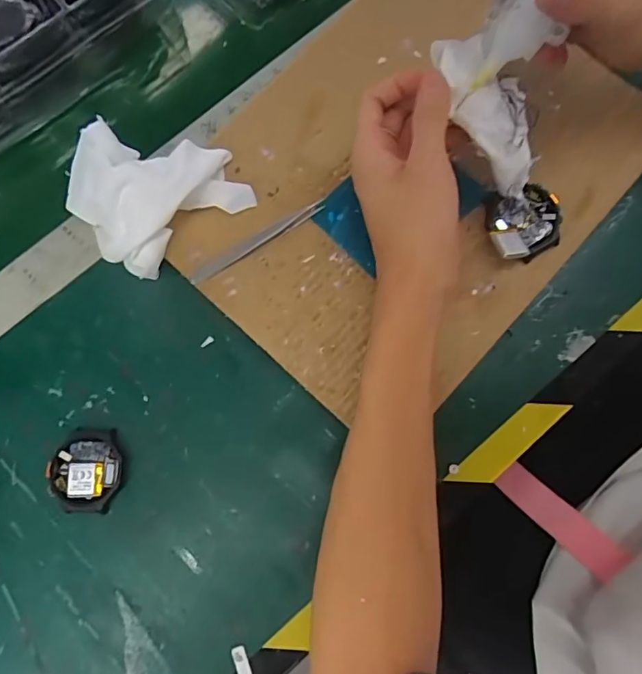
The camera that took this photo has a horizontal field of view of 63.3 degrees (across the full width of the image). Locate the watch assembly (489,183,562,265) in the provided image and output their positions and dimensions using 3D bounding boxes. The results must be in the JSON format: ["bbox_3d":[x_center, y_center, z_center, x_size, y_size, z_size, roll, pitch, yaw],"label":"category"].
[{"bbox_3d":[0.140,-0.077,0.360,0.053,0.020,0.045,-26,78,-5],"label":"watch assembly"}]

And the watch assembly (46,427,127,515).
[{"bbox_3d":[-0.156,0.088,0.349,0.048,0.009,0.053,6,78,2],"label":"watch assembly"}]

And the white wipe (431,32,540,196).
[{"bbox_3d":[0.104,-0.137,0.314,0.050,0.024,0.095,-32,99,-6],"label":"white wipe"}]

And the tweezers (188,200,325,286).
[{"bbox_3d":[-0.045,-0.068,0.367,0.106,0.007,0.012,-29,79,-5],"label":"tweezers"}]

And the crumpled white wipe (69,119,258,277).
[{"bbox_3d":[-0.115,-0.104,0.354,0.110,0.048,0.092,-41,80,-8],"label":"crumpled white wipe"}]

